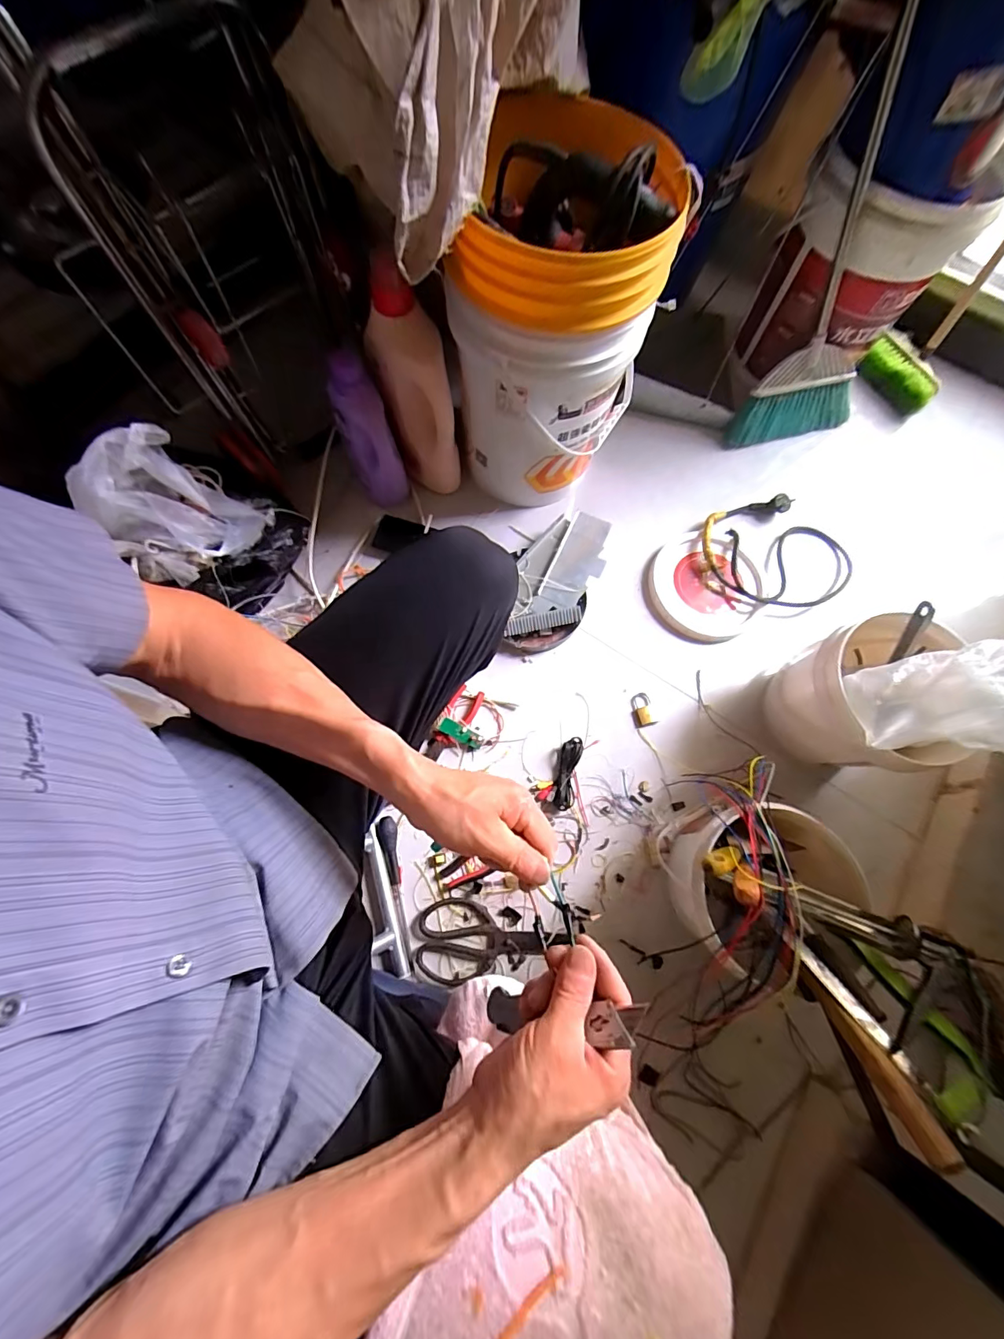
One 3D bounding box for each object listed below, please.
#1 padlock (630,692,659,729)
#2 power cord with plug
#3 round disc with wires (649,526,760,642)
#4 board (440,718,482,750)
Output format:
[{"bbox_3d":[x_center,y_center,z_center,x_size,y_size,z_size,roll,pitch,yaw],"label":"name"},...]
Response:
[{"bbox_3d":[0.255,0.073,0.837,0.039,0.012,0.062,-11,74,-6],"label":"padlock"},{"bbox_3d":[0.534,-0.228,0.910,0.259,0.061,0.255,1,73,-2],"label":"power cord with plug"},{"bbox_3d":[0.398,-0.167,0.904,0.207,0.025,0.220,1,73,-2],"label":"round disc with wires"},{"bbox_3d":[-0.070,0.110,0.795,0.082,0.009,0.027,32,72,-23],"label":"board"}]

